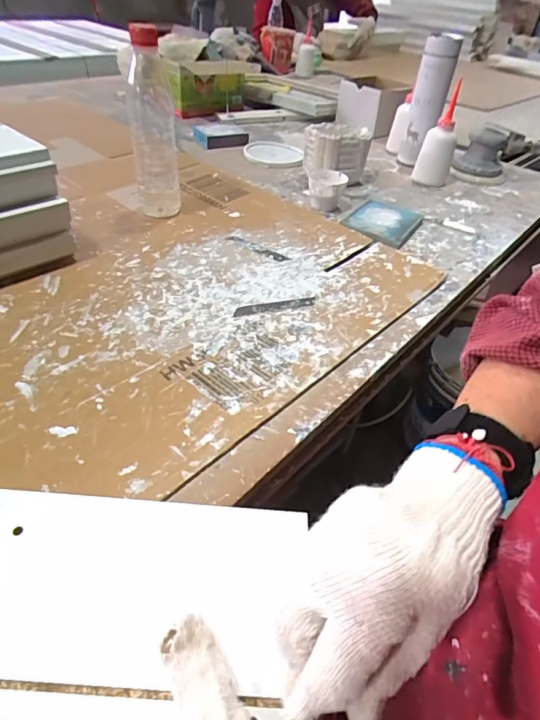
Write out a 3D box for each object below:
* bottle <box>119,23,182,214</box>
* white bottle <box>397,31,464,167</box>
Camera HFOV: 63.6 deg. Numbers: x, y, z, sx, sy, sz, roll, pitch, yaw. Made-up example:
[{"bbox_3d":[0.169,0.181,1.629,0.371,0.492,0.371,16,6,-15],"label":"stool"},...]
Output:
[{"bbox_3d":[-0.156,-0.306,0.582,0.058,0.221,0.051,-7,43,-15],"label":"bottle"},{"bbox_3d":[0.306,-0.498,0.855,0.063,0.219,0.071,17,42,11],"label":"white bottle"}]

